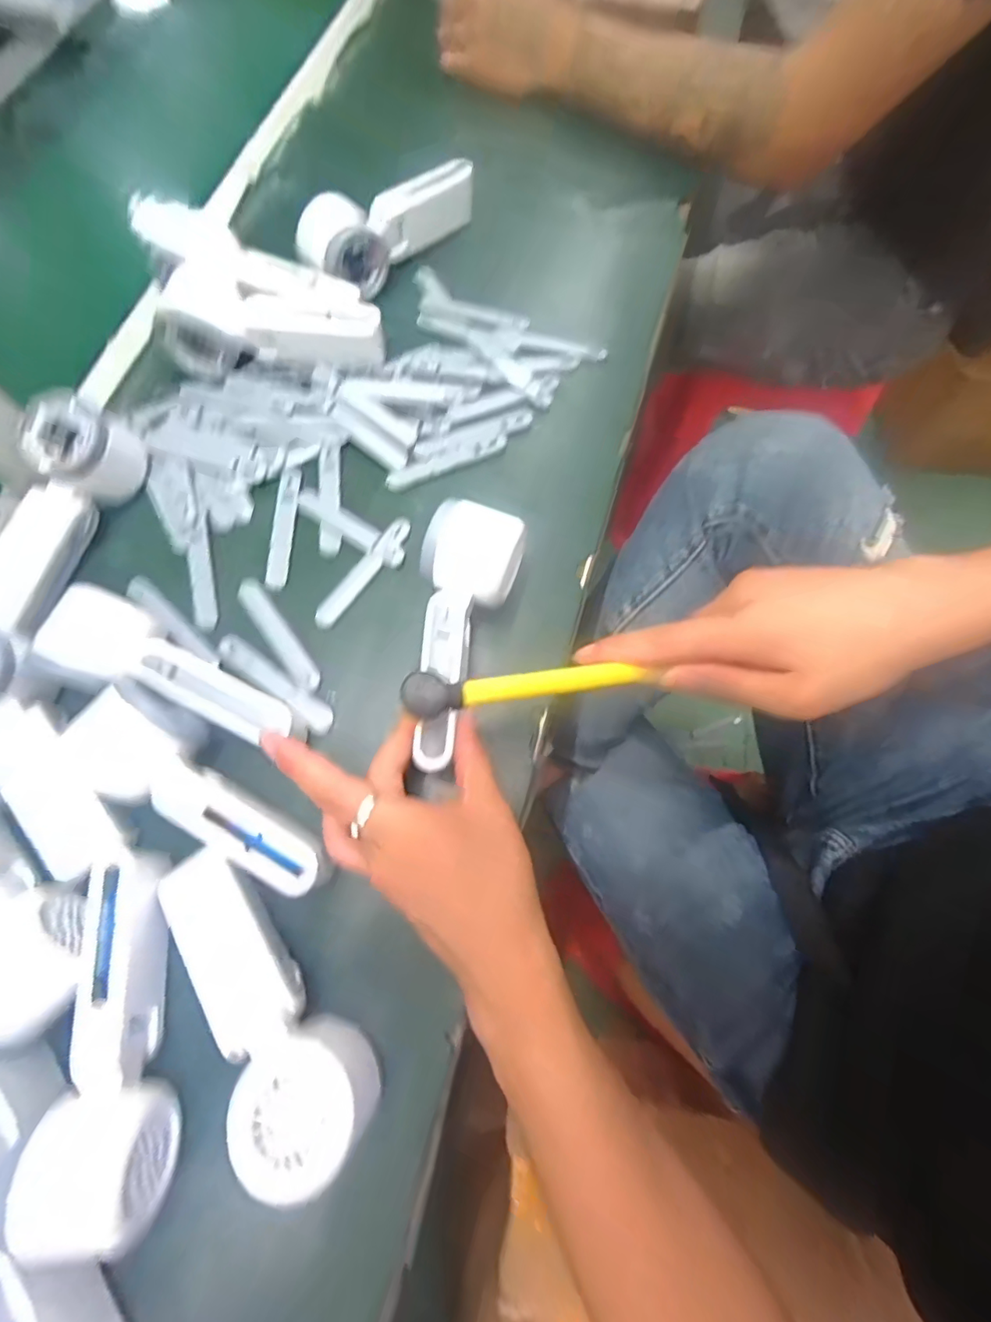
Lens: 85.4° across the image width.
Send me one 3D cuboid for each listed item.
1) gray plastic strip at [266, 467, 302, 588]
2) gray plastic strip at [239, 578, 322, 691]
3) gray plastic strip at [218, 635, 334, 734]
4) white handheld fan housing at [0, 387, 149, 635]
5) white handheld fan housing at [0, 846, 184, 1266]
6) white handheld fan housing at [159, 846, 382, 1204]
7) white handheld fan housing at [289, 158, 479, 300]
[{"bbox_3d":[-0.157,-0.099,0.395,0.019,0.004,0.093,0,78,15],"label":"gray plastic strip"},{"bbox_3d":[-0.148,-0.019,0.366,0.017,0.005,0.093,-36,73,-10],"label":"gray plastic strip"},{"bbox_3d":[-0.145,0.015,0.355,0.094,0.006,0.015,35,75,13],"label":"gray plastic strip"},{"bbox_3d":[-0.305,-0.102,0.363,0.052,0.052,0.164,18,72,8],"label":"white handheld fan housing"},{"bbox_3d":[-0.195,0.188,0.276,0.057,0.043,0.169,-5,71,0],"label":"white handheld fan housing"},{"bbox_3d":[-0.122,0.181,0.271,0.059,0.035,0.147,-40,74,-12],"label":"white handheld fan housing"},{"bbox_3d":[-0.079,-0.372,0.455,0.166,0.056,0.049,-34,73,-10],"label":"white handheld fan housing"}]

